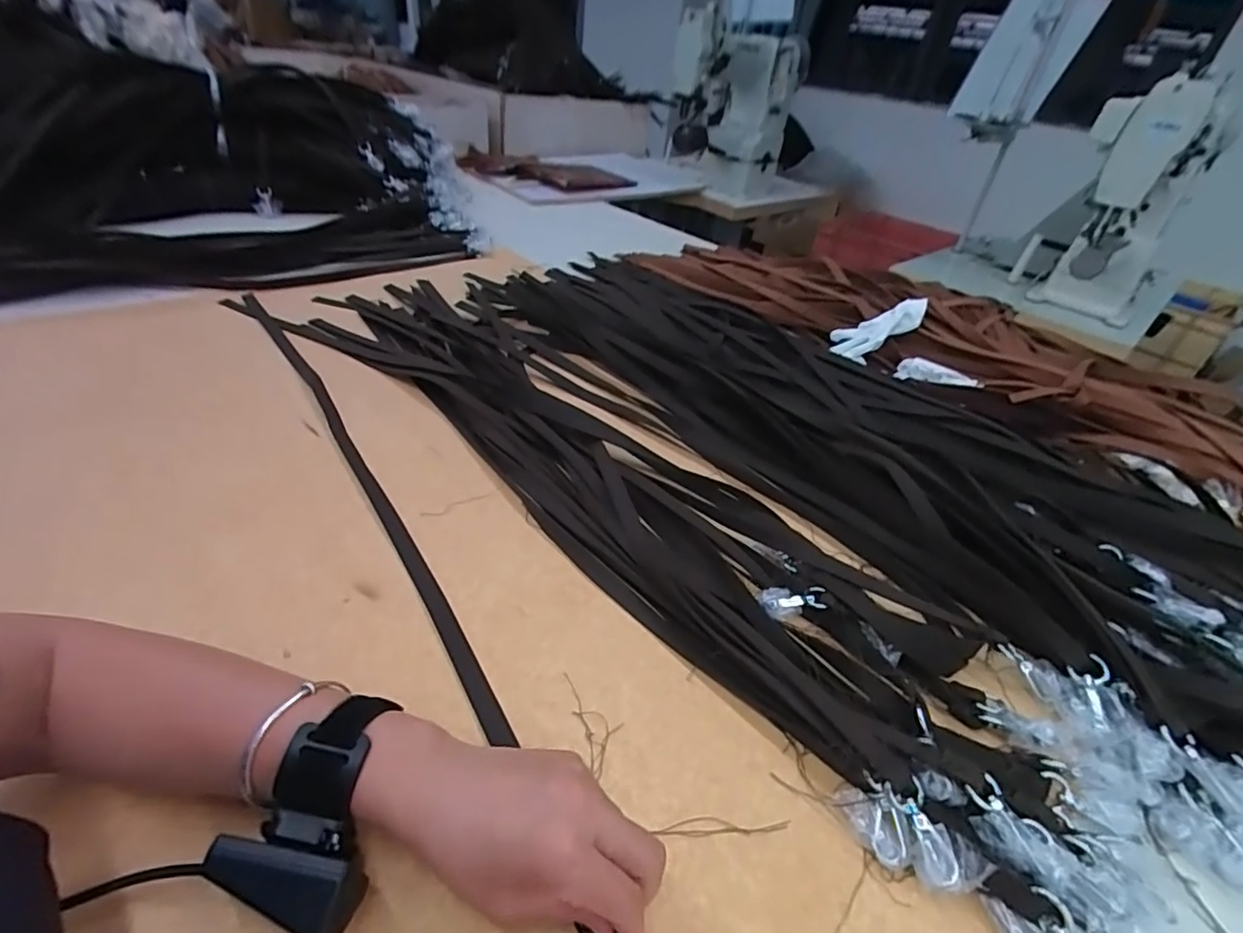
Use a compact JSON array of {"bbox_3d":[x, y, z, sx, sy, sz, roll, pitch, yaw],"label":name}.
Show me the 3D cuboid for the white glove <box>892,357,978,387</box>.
[{"bbox_3d":[0.438,-0.131,0.793,0.103,0.016,0.049,13,38,7],"label":"white glove"}]

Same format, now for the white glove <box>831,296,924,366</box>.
[{"bbox_3d":[0.394,-0.211,0.851,0.159,0.029,0.065,-27,44,-2],"label":"white glove"}]

